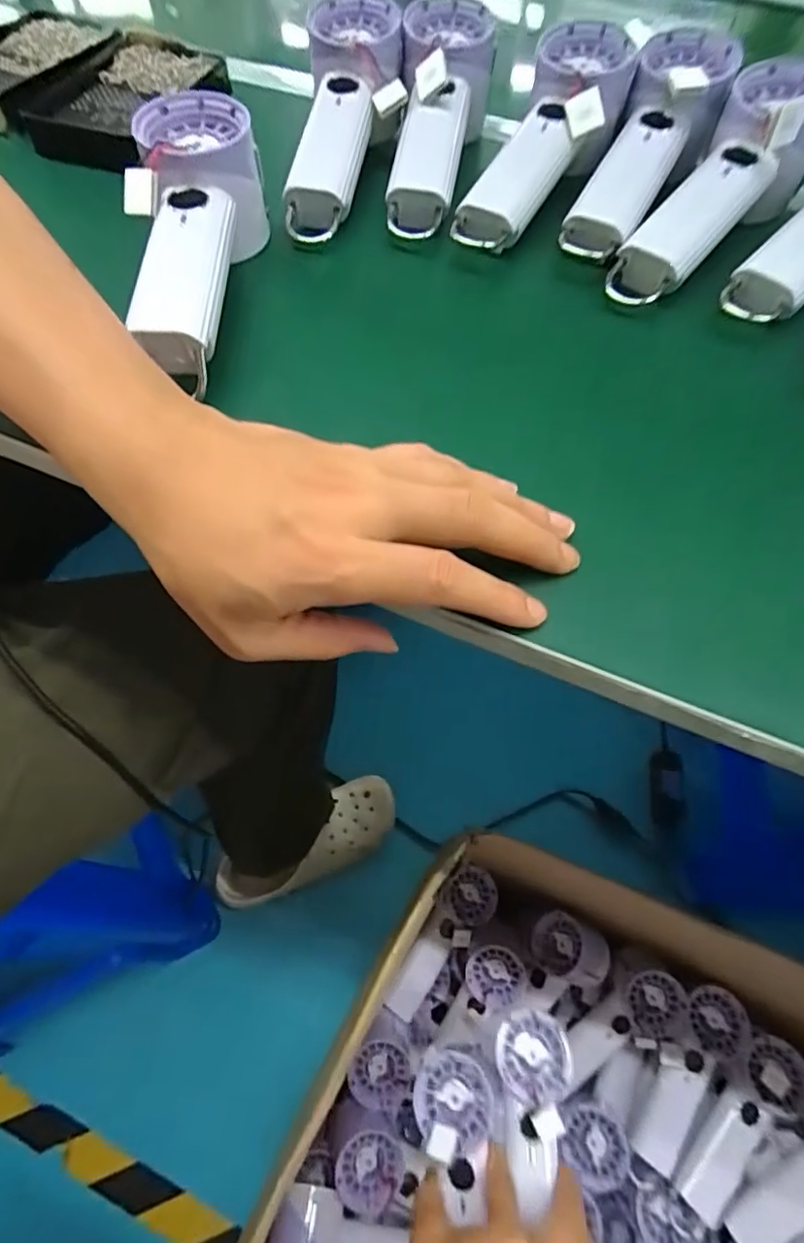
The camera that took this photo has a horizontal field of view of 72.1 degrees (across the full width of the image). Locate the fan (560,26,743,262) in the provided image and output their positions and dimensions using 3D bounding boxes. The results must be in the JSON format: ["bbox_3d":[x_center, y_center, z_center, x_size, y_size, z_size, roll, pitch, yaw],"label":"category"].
[{"bbox_3d":[0.153,-0.292,0.342,0.054,0.039,0.177,29,82,13],"label":"fan"}]

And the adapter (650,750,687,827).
[{"bbox_3d":[0.431,0.271,0.901,0.048,0.031,0.116,5,77,2],"label":"adapter"}]

